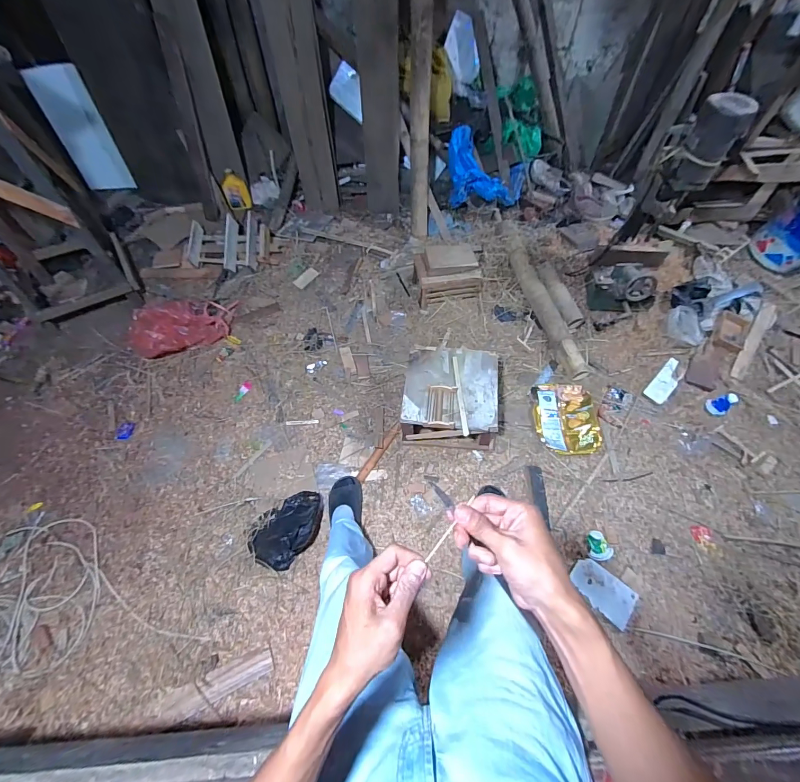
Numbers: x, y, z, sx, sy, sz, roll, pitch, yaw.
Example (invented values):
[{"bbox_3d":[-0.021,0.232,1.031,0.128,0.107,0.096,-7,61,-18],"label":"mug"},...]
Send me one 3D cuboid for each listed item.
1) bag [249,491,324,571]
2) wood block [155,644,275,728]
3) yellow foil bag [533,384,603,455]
[{"bbox_3d":[-0.342,0.408,1.156,0.171,0.119,0.240,38,66,23],"label":"bag"},{"bbox_3d":[-0.451,0.728,0.943,0.259,0.019,0.067,-16,62,-24],"label":"wood block"},{"bbox_3d":[0.616,0.095,1.412,0.223,0.025,0.282,-1,61,0],"label":"yellow foil bag"}]

